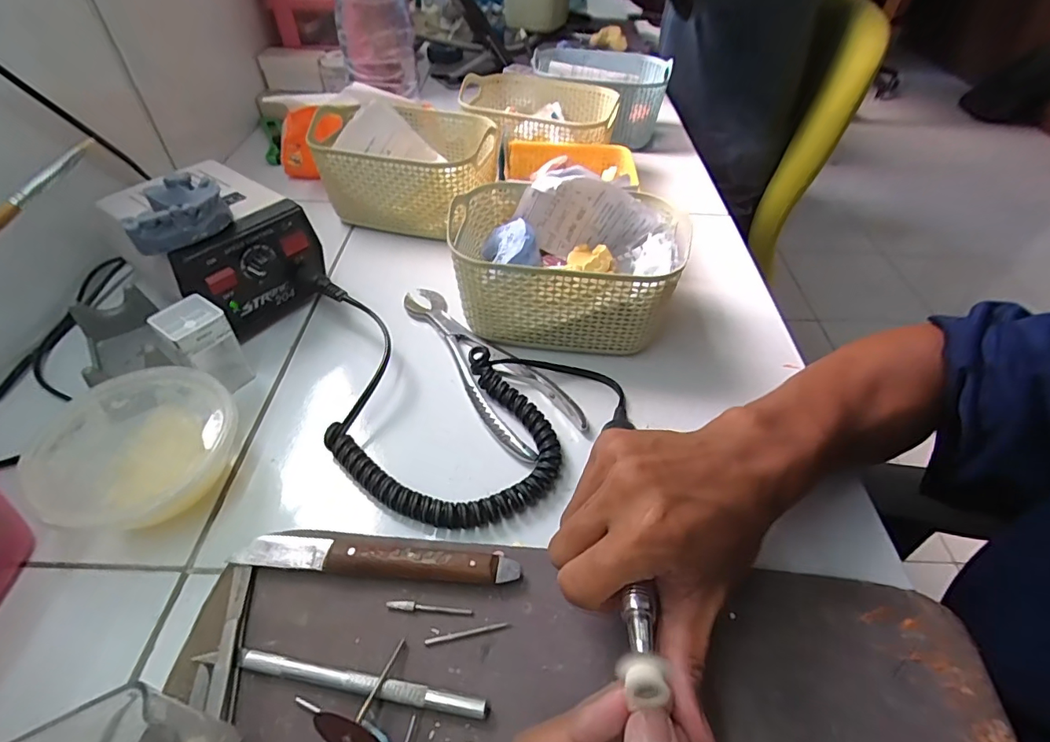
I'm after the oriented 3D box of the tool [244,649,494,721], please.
[{"bbox_3d":[-0.075,0.145,0.231,0.117,0.007,0.008,8,47,6],"label":"tool"}]

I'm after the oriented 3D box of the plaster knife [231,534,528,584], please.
[{"bbox_3d":[-0.080,0.101,0.267,0.150,0.014,0.020,5,47,3],"label":"plaster knife"}]

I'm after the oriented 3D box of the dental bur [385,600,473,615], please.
[{"bbox_3d":[-0.049,0.121,0.256,0.044,0.004,0.005,4,47,2],"label":"dental bur"}]

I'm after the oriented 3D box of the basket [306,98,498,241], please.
[{"bbox_3d":[-0.111,-0.209,0.507,0.158,0.095,0.130,11,48,8],"label":"basket"}]

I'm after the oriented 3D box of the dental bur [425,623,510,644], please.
[{"bbox_3d":[-0.029,0.130,0.248,0.041,0.004,0.004,-8,48,-9],"label":"dental bur"}]

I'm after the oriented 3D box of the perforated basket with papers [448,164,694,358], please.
[{"bbox_3d":[0.031,-0.081,0.389,0.169,0.090,0.116,7,47,5],"label":"perforated basket with papers"}]

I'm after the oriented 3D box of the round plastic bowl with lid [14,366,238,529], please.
[{"bbox_3d":[-0.228,0.047,0.295,0.097,0.042,0.099,1,47,-1],"label":"round plastic bowl with lid"}]

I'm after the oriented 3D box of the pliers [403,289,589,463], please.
[{"bbox_3d":[-0.035,-0.012,0.376,0.049,0.012,0.193,-29,54,-25],"label":"pliers"}]

